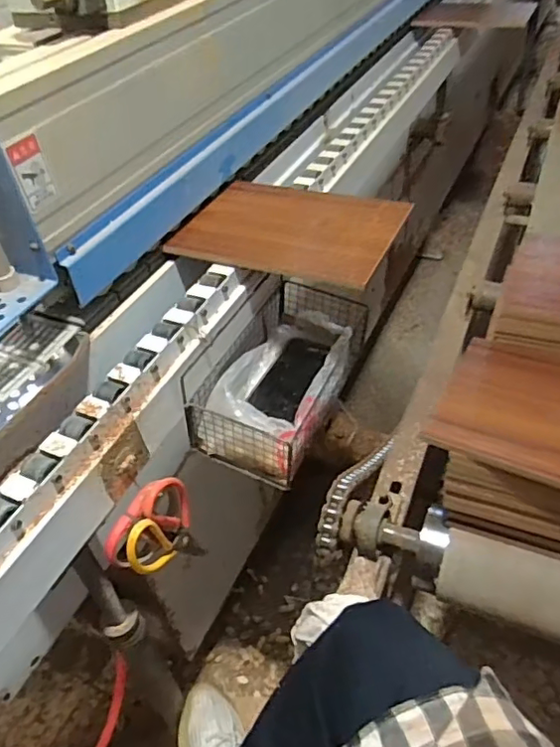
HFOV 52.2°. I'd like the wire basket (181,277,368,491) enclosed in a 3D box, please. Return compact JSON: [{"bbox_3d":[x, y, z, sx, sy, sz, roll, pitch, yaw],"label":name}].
[{"bbox_3d":[0.007,-0.012,0.724,0.129,0.108,0.268,17,48,20],"label":"wire basket"}]

